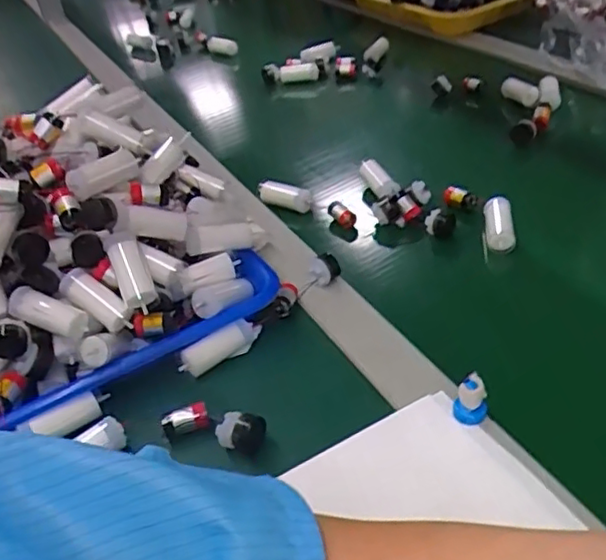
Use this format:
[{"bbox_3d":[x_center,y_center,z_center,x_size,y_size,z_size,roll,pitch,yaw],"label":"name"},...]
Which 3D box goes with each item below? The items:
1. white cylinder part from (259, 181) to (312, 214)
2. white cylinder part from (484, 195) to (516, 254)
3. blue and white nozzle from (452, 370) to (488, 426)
[{"bbox_3d":[-0.017,-0.080,0.593,0.050,0.025,0.021,11,41,16],"label":"white cylinder part"},{"bbox_3d":[0.159,-0.046,0.510,0.020,0.022,0.056,4,39,8],"label":"white cylinder part"},{"bbox_3d":[0.096,0.069,0.360,0.013,0.027,0.015,-19,42,-19],"label":"blue and white nozzle"}]

